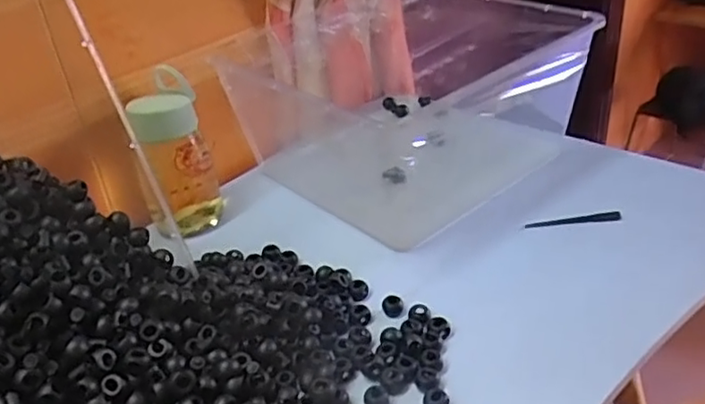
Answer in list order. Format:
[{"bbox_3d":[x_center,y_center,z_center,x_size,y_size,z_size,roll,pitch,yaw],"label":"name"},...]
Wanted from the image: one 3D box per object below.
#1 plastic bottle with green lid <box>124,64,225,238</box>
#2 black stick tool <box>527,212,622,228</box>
[{"bbox_3d":[-0.177,-0.041,0.639,0.067,0.154,0.062,-8,32,-4],"label":"plastic bottle with green lid"},{"bbox_3d":[0.207,0.017,0.594,0.086,0.008,0.010,-3,32,5],"label":"black stick tool"}]

